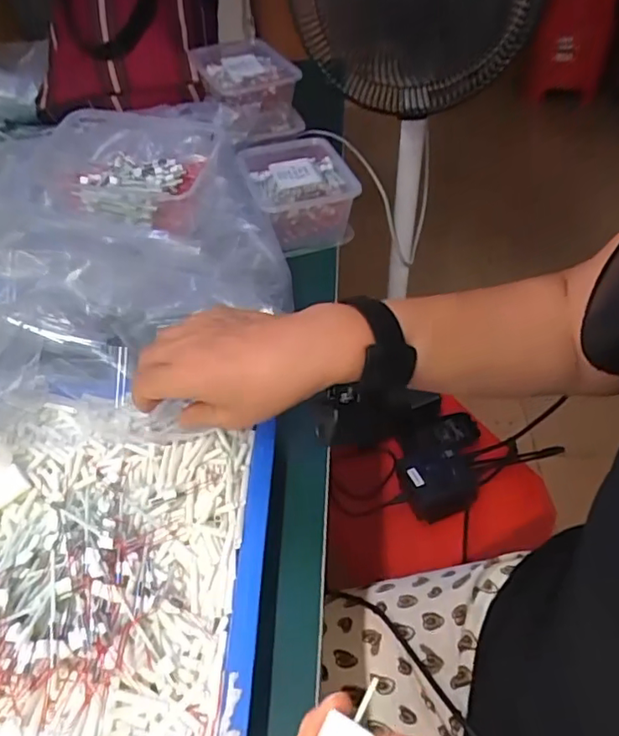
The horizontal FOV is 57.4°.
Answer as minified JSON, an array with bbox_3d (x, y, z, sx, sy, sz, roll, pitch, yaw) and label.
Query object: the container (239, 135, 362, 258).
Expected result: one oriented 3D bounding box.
[{"bbox_3d":[-0.015,-0.211,0.689,0.119,0.073,0.156,-13,44,-11],"label":"container"}]

